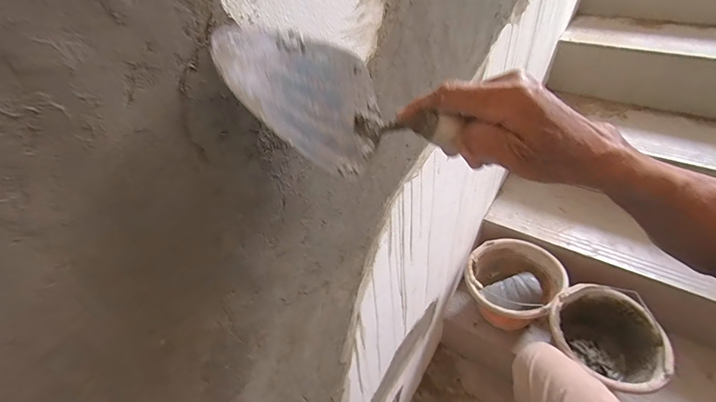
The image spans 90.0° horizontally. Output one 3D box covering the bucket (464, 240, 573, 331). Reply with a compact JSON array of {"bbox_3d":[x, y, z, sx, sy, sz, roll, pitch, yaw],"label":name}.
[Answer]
[{"bbox_3d":[0.435,0.246,1.026,0.253,0.189,0.229,-35,50,-27],"label":"bucket"}]

